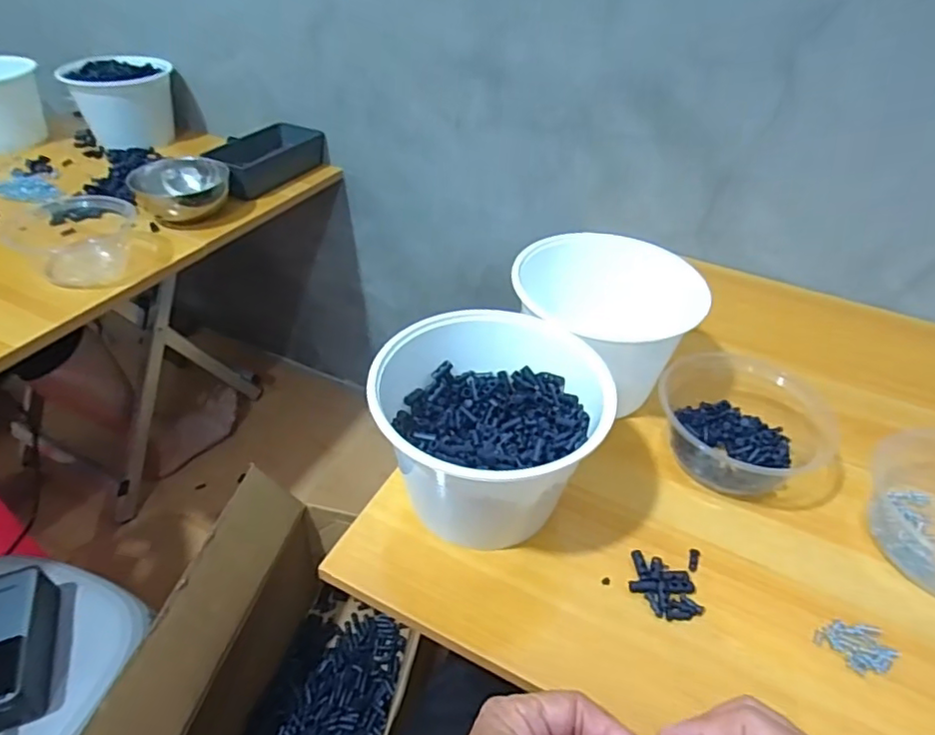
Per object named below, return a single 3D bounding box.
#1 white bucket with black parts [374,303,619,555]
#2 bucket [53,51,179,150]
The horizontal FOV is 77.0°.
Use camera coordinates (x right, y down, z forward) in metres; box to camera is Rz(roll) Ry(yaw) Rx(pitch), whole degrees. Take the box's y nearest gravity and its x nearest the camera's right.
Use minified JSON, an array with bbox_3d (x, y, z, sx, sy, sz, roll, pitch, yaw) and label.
[{"bbox_3d":[0.015,0.051,0.446,0.159,0.116,0.151,1,41,-1],"label":"white bucket with black parts"},{"bbox_3d":[-0.573,-0.444,0.983,0.137,0.112,0.139,9,42,7],"label":"bucket"}]

